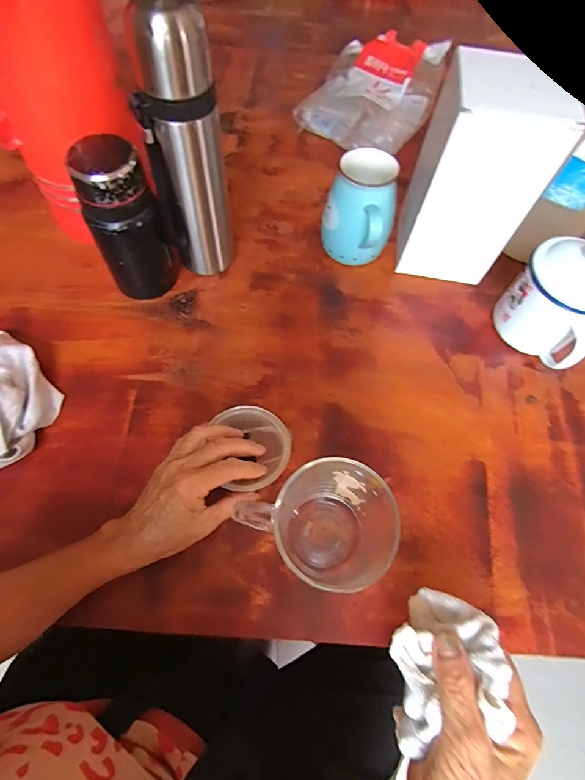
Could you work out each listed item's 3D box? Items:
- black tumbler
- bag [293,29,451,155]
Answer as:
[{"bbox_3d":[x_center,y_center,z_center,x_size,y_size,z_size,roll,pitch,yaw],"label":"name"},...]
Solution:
[{"bbox_3d":[-0.170,-0.169,0.426,0.071,0.159,0.056,-23,68,-13],"label":"black tumbler"},{"bbox_3d":[0.125,-0.461,0.635,0.175,0.066,0.245,27,66,10],"label":"bag"}]

